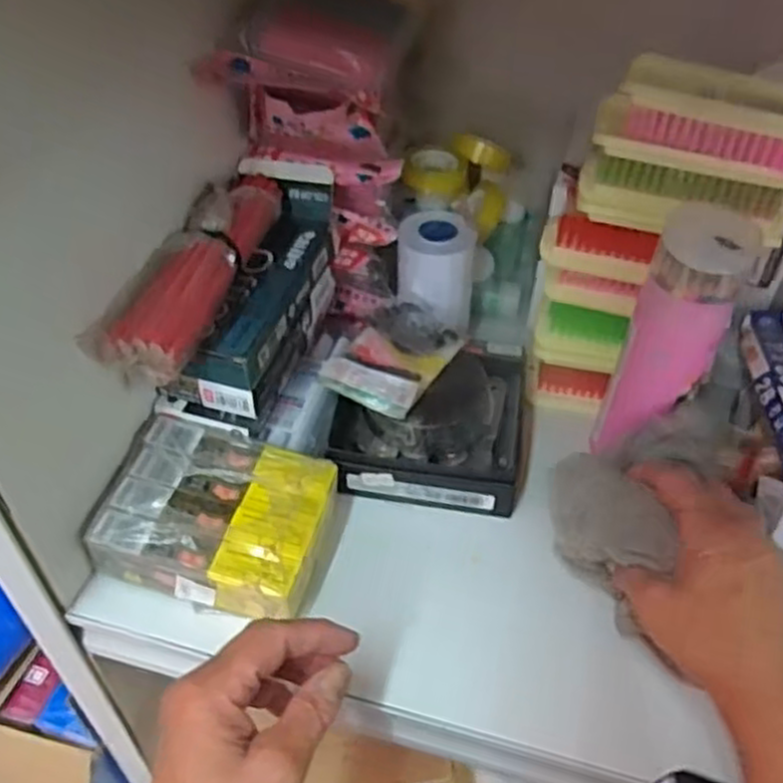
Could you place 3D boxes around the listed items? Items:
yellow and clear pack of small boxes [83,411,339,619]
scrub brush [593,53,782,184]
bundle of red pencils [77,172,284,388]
[{"bbox_3d":[-0.107,0.078,0.488,0.134,0.041,0.104,12,47,10],"label":"yellow and clear pack of small boxes"},{"bbox_3d":[0.200,-0.166,0.471,0.138,0.041,0.056,15,47,14],"label":"scrub brush"},{"bbox_3d":[-0.124,-0.079,0.496,0.045,0.050,0.183,14,47,12],"label":"bundle of red pencils"}]

